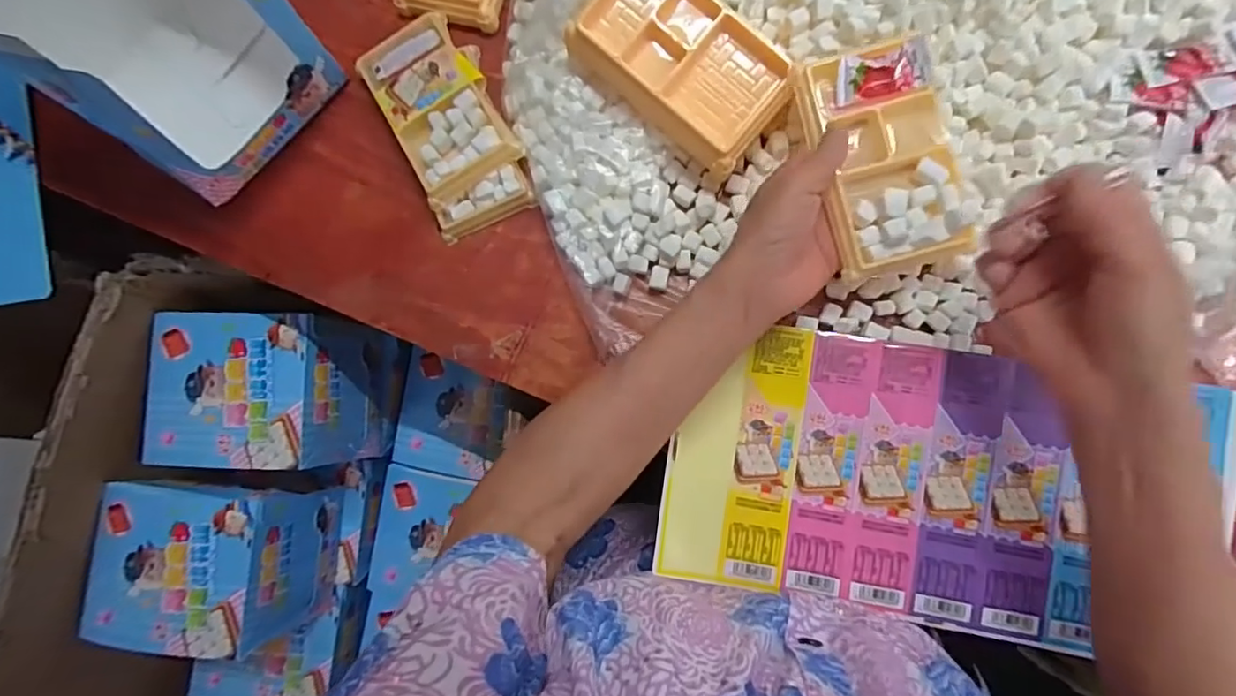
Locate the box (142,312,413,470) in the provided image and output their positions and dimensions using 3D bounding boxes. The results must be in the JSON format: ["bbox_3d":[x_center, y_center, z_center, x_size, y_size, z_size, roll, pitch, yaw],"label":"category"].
[{"bbox_3d":[-0.351,0.044,0.611,0.179,0.158,0.144,0,85,8],"label":"box"}]

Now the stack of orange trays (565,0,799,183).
[{"bbox_3d":[0.042,-0.186,0.383,0.139,0.042,0.082,40,91,7],"label":"stack of orange trays"}]

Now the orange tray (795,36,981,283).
[{"bbox_3d":[0.159,-0.115,0.353,0.074,0.026,0.137,-15,85,5],"label":"orange tray"}]

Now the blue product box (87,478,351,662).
[{"bbox_3d":[-0.403,0.207,0.593,0.164,0.136,0.139,5,86,8],"label":"blue product box"}]

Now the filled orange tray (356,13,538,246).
[{"bbox_3d":[-0.126,-0.167,0.429,0.080,0.027,0.162,-28,84,4],"label":"filled orange tray"}]

